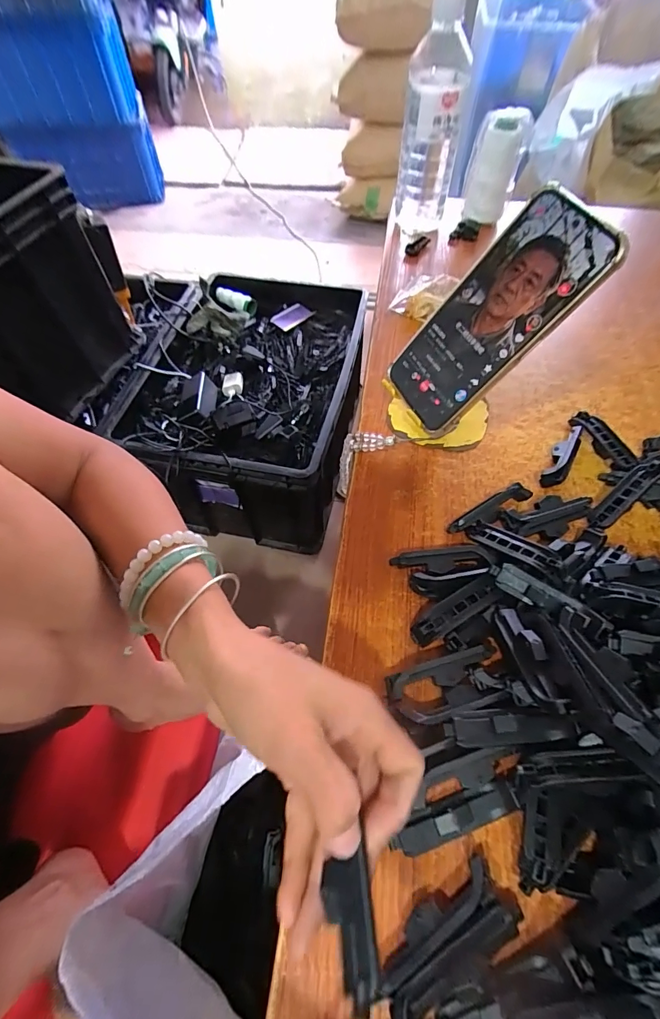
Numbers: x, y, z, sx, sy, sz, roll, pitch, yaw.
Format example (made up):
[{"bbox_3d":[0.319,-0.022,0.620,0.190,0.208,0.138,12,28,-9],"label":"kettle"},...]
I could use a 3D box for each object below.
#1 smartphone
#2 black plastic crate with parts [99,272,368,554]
[{"bbox_3d":[0.117,-0.140,0.312,0.006,0.169,0.076,0,54,-47],"label":"smartphone"},{"bbox_3d":[-0.164,-0.262,0.995,0.413,0.271,0.586,10,58,7],"label":"black plastic crate with parts"}]

